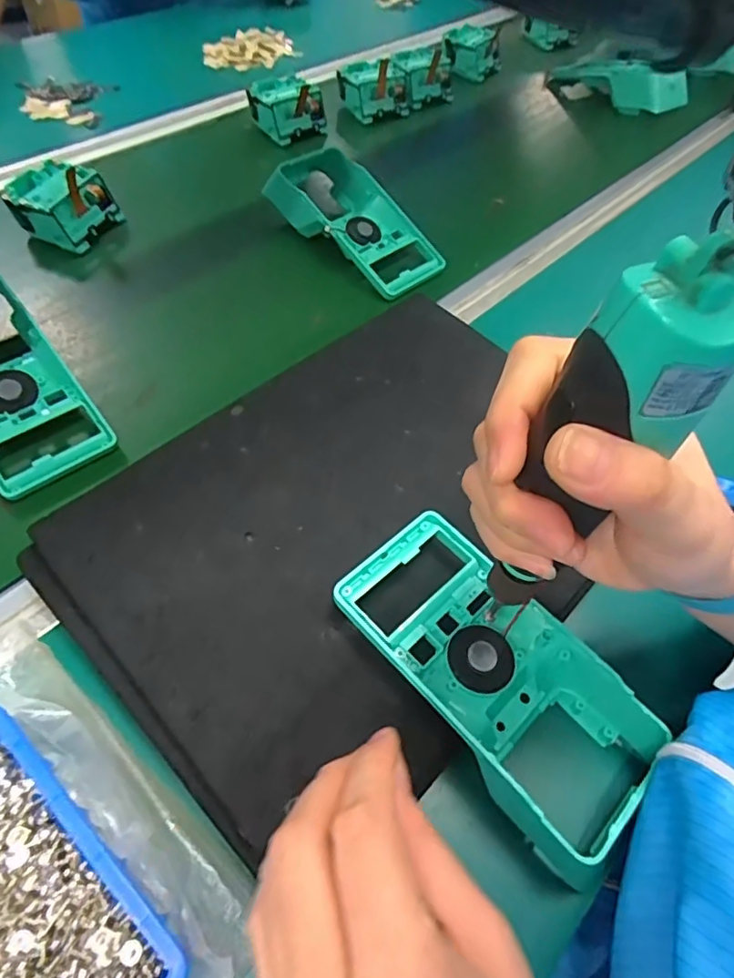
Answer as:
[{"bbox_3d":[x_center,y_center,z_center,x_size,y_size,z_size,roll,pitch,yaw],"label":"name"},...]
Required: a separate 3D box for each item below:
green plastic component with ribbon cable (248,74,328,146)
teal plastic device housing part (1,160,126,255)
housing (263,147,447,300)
[{"bbox_3d":[-0.094,-0.456,0.677,0.075,0.053,0.075,-37,66,-27],"label":"green plastic component with ribbon cable"},{"bbox_3d":[-0.287,-0.266,0.532,0.082,0.046,0.078,19,55,7],"label":"teal plastic device housing part"},{"bbox_3d":[-0.015,-0.261,0.546,0.091,0.053,0.187,-36,65,-26],"label":"housing"}]

